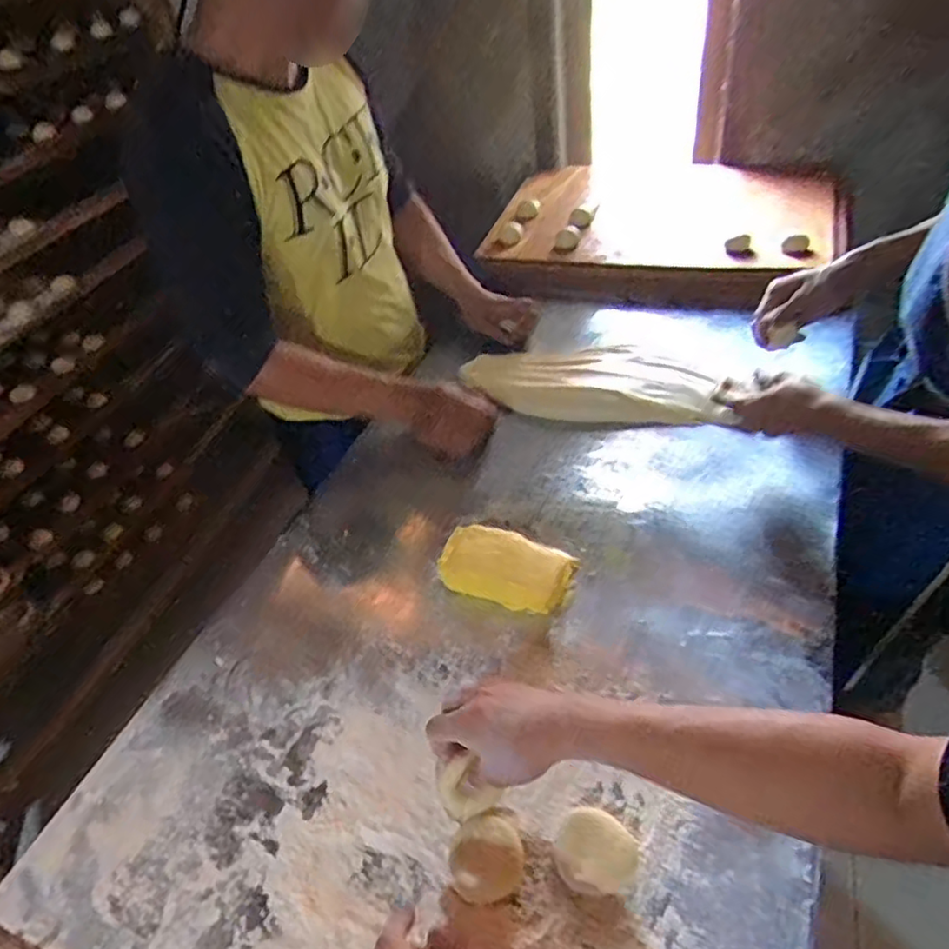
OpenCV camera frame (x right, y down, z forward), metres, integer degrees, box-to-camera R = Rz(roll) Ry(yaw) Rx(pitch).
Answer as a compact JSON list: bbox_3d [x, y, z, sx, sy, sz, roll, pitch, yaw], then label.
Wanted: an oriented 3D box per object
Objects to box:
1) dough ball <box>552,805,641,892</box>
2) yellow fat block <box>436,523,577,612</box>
[{"bbox_3d":[0.101,0.307,0.526,0.064,0.012,0.059,-4,43,3],"label":"dough ball"},{"bbox_3d":[0.032,0.099,0.728,0.155,0.047,0.084,15,49,23],"label":"yellow fat block"}]

